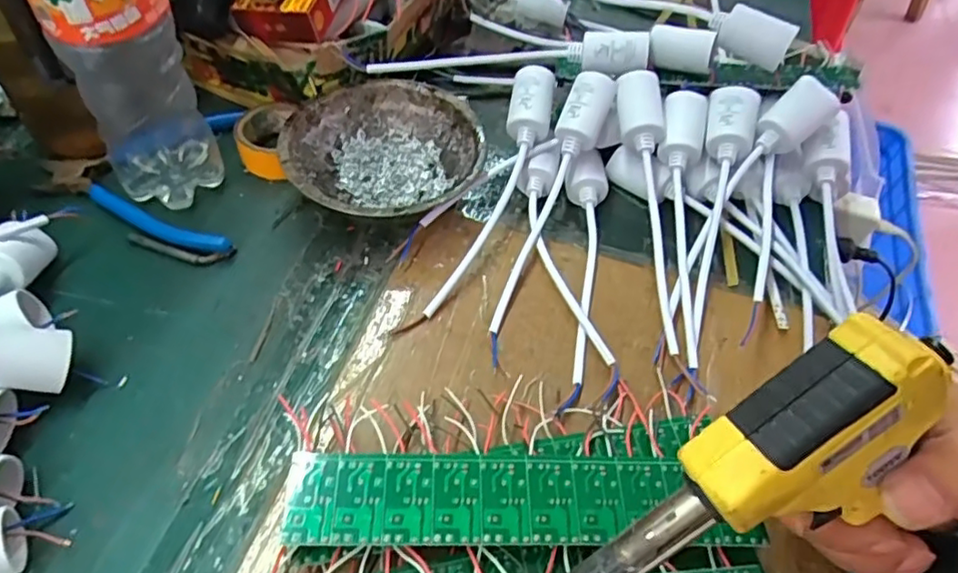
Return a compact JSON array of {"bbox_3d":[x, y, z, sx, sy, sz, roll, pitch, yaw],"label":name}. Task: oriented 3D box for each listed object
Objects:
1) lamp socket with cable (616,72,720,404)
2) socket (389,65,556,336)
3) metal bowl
[{"bbox_3d":[0.110,-0.034,0.392,0.035,0.051,0.208,0,72,-5],"label":"lamp socket with cable"},{"bbox_3d":[0.006,-0.052,0.394,0.030,0.038,0.195,20,75,11],"label":"socket"},{"bbox_3d":[-0.062,-0.081,0.412,0.121,0.041,0.124,2,52,-3],"label":"metal bowl"}]

